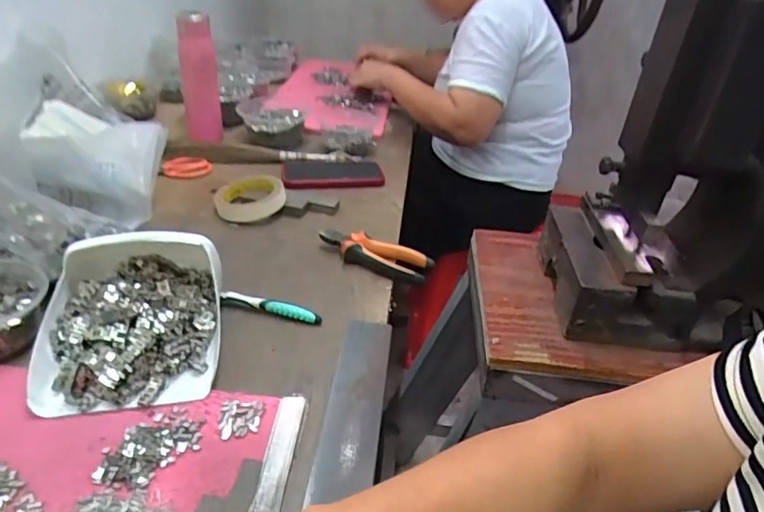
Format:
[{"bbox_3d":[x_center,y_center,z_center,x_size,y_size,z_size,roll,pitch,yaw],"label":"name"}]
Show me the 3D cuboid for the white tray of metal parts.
[{"bbox_3d":[-0.233,0.049,0.489,0.149,0.081,0.170,-1,33,-11],"label":"white tray of metal parts"}]

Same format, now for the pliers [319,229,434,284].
[{"bbox_3d":[-0.013,-0.002,0.666,0.146,0.027,0.056,16,34,14],"label":"pliers"}]

